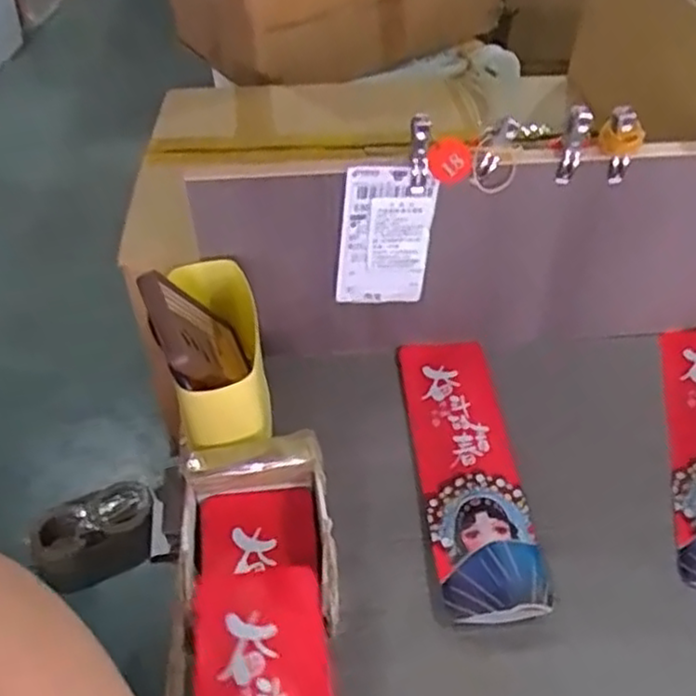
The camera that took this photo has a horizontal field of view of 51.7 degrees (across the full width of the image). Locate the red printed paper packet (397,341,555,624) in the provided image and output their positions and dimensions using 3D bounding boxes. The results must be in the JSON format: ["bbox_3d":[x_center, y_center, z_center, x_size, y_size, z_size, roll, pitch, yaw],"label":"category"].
[{"bbox_3d":[0.098,0.095,0.600,0.078,0.017,0.275,-4,45,-2],"label":"red printed paper packet"}]

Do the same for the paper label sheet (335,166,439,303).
[{"bbox_3d":[0.031,-0.093,0.609,0.082,0.132,0.007,-5,45,-3],"label":"paper label sheet"}]

